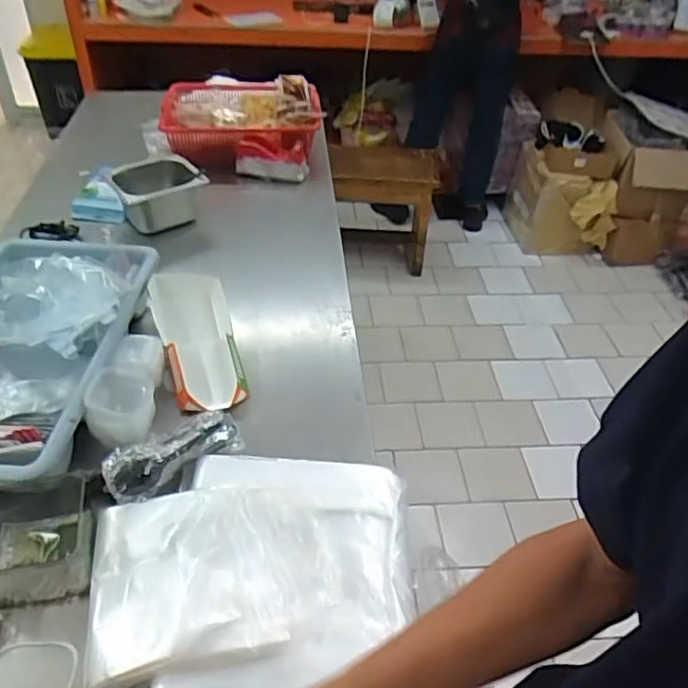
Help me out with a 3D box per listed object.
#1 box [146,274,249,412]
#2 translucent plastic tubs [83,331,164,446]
[{"bbox_3d":[-0.237,-0.014,1.007,0.123,0.072,0.261,-9,42,-14],"label":"box"},{"bbox_3d":[-0.306,0.060,0.900,0.083,0.066,0.162,0,41,-4],"label":"translucent plastic tubs"}]

